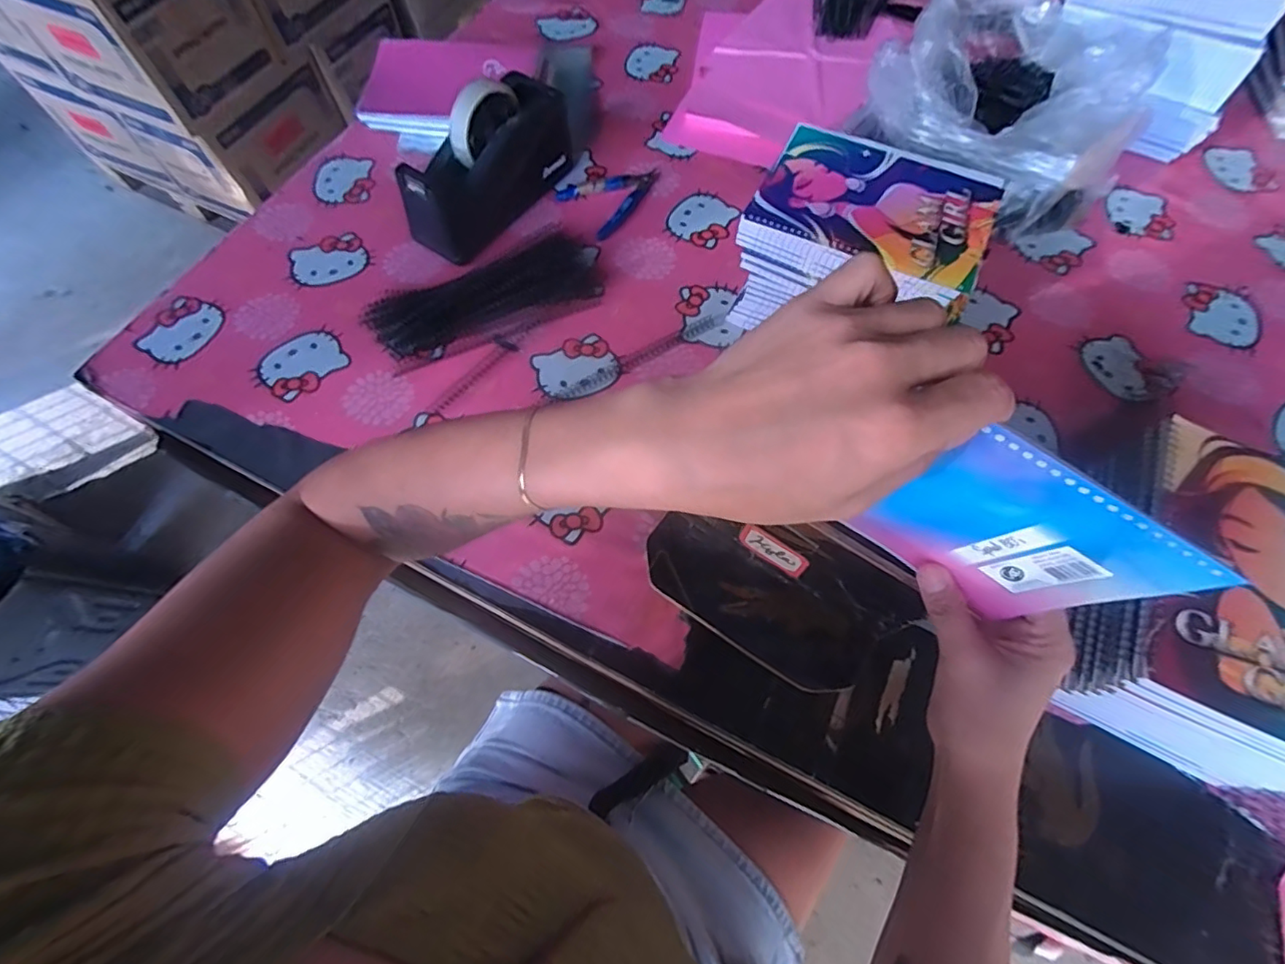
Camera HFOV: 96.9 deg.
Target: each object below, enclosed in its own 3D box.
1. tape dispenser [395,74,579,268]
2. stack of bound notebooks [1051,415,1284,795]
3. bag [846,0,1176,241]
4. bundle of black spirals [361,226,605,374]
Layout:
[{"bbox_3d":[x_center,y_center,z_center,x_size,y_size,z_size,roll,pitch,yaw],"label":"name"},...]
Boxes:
[{"bbox_3d":[-0.165,-0.337,0.605,0.075,0.112,0.217,31,68,13],"label":"tape dispenser"},{"bbox_3d":[0.394,0.088,0.405,0.154,0.122,0.195,24,67,11],"label":"stack of bound notebooks"},{"bbox_3d":[0.403,-0.418,0.632,0.261,0.136,0.263,-33,69,-15],"label":"bag"},{"bbox_3d":[-0.153,-0.190,0.584,0.233,0.029,0.103,-32,69,-15],"label":"bundle of black spirals"}]

